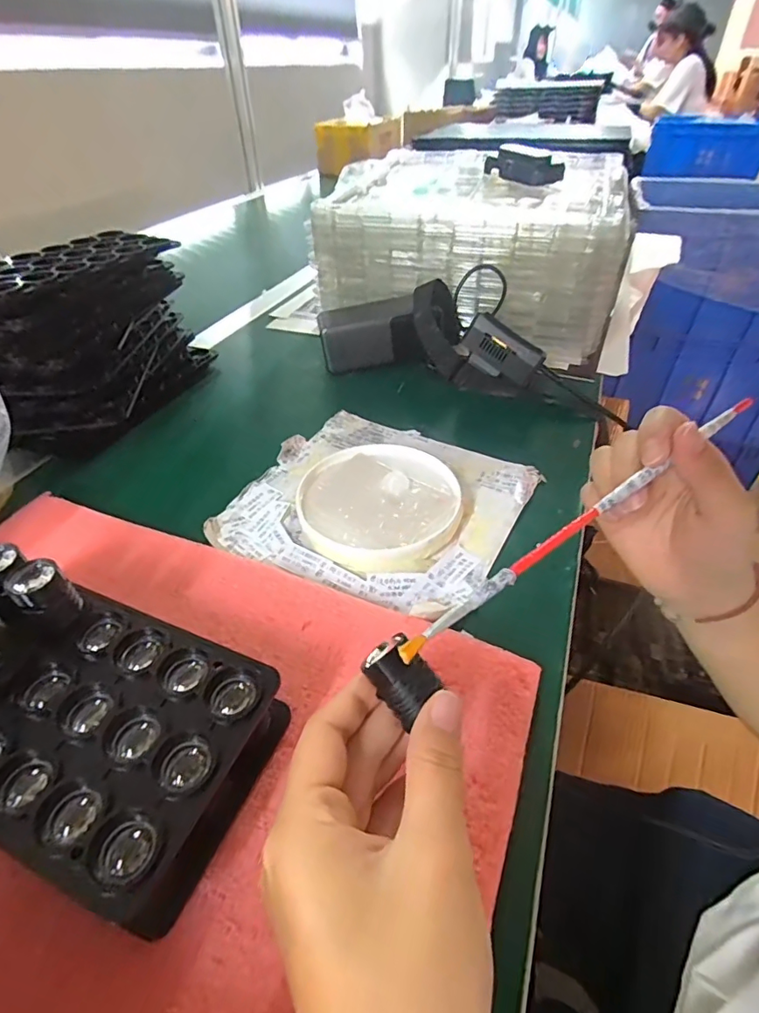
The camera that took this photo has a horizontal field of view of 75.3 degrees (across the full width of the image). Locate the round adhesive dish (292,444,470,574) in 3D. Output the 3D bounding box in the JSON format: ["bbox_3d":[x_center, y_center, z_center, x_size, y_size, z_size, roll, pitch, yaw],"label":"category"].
[{"bbox_3d":[0.000,-0.002,0.369,0.118,0.018,0.116,-1,42,1],"label":"round adhesive dish"}]

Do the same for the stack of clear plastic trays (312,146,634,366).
[{"bbox_3d":[0.132,-0.347,0.633,0.334,0.123,0.305,15,44,17],"label":"stack of clear plastic trays"}]

